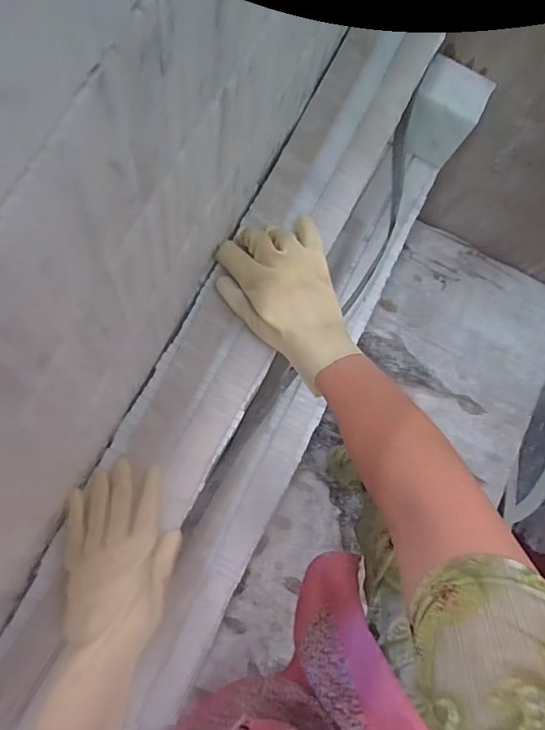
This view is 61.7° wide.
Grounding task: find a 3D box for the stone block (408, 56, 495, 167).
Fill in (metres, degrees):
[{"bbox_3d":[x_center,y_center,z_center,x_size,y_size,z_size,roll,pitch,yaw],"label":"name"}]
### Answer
[{"bbox_3d":[0.258,-0.385,0.711,0.100,0.103,0.106,29,81,-2],"label":"stone block"}]

